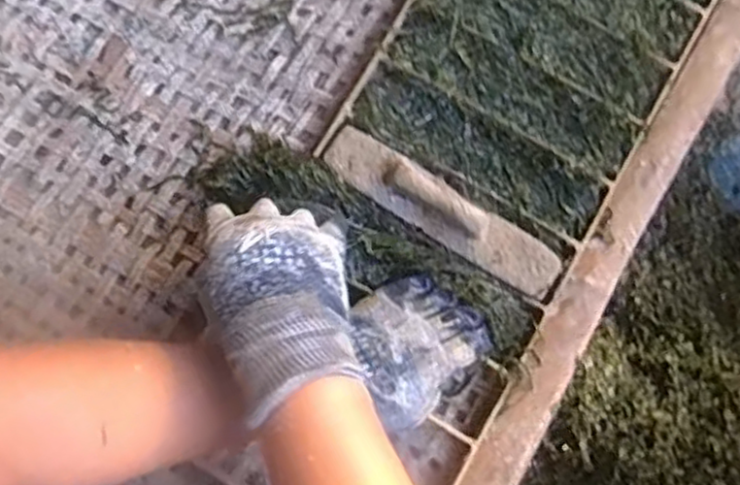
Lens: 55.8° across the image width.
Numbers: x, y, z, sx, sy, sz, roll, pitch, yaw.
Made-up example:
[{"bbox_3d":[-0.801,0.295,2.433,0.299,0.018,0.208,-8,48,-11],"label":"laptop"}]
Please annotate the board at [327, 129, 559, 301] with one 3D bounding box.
[{"bbox_3d":[0.056,-0.027,0.548,0.202,0.038,0.042,31,71,11],"label":"board"}]

